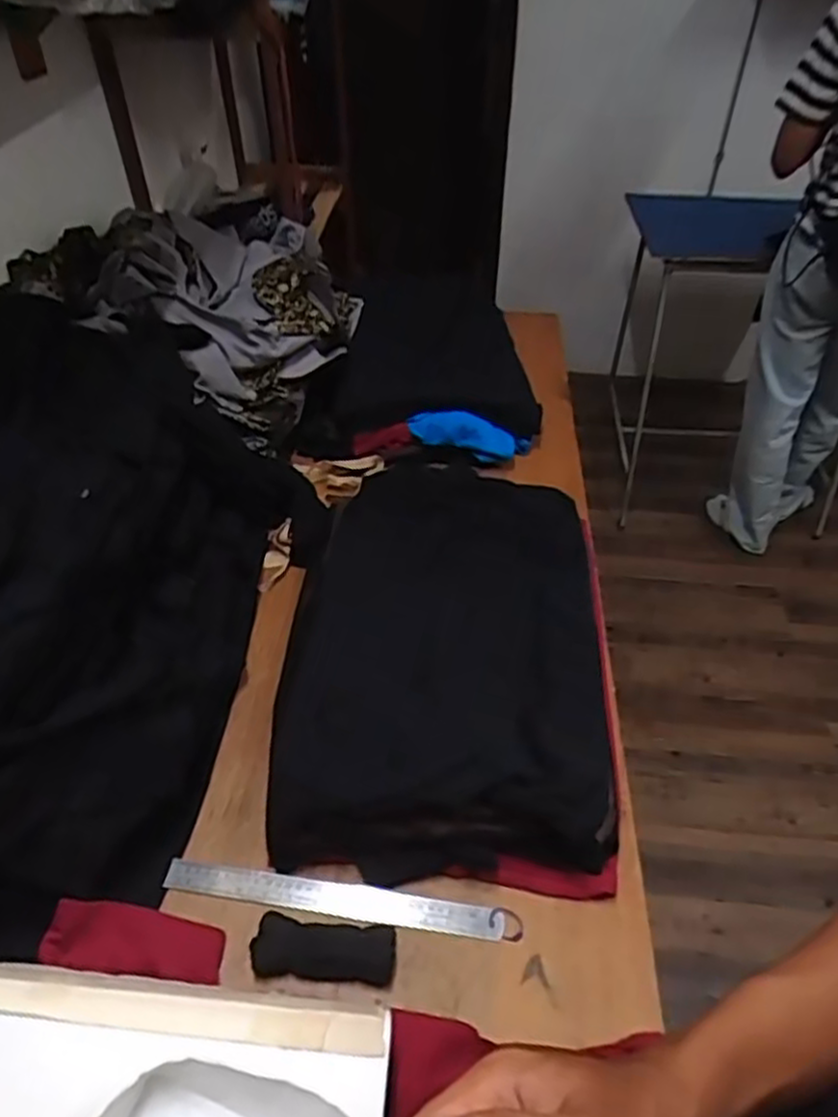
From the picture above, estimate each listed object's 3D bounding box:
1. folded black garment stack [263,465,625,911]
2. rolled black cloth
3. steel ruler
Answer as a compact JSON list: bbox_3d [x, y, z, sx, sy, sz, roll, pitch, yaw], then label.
[{"bbox_3d":[0.040,0.096,0.887,0.383,0.103,0.556,3,44,1],"label":"folded black garment stack"},{"bbox_3d":[-0.086,0.354,0.671,0.126,0.018,0.049,4,44,2],"label":"rolled black cloth"},{"bbox_3d":[-0.083,0.330,0.715,0.326,0.007,0.031,7,51,4],"label":"steel ruler"}]

